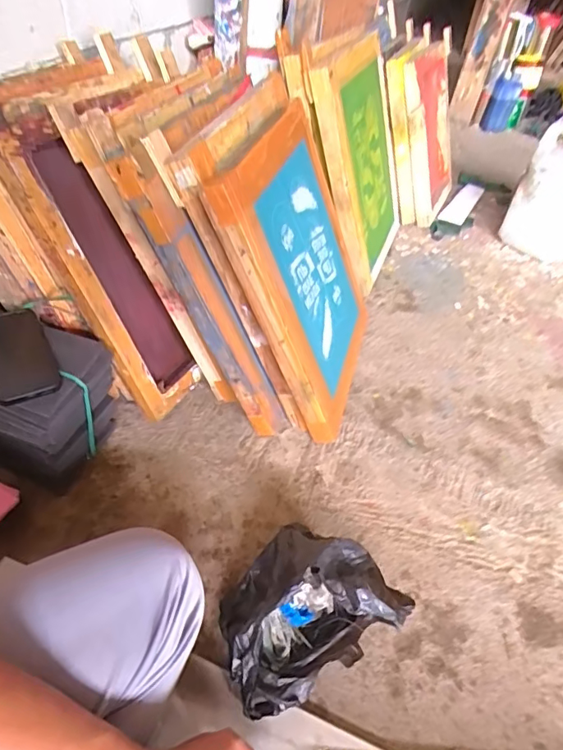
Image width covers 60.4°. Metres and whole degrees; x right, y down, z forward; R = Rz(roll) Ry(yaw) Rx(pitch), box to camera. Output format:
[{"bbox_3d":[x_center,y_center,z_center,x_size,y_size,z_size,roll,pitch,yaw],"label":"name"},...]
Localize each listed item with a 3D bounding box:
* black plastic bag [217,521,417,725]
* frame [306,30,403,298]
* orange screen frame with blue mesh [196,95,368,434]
[{"bbox_3d":[0.023,0.277,0.582,0.204,0.137,0.156,-21,51,-23],"label":"black plastic bag"},{"bbox_3d":[0.195,-0.472,1.110,0.041,0.483,0.414,5,45,26],"label":"frame"},{"bbox_3d":[0.057,-0.190,0.832,0.053,0.463,0.417,-3,43,28],"label":"orange screen frame with blue mesh"}]

